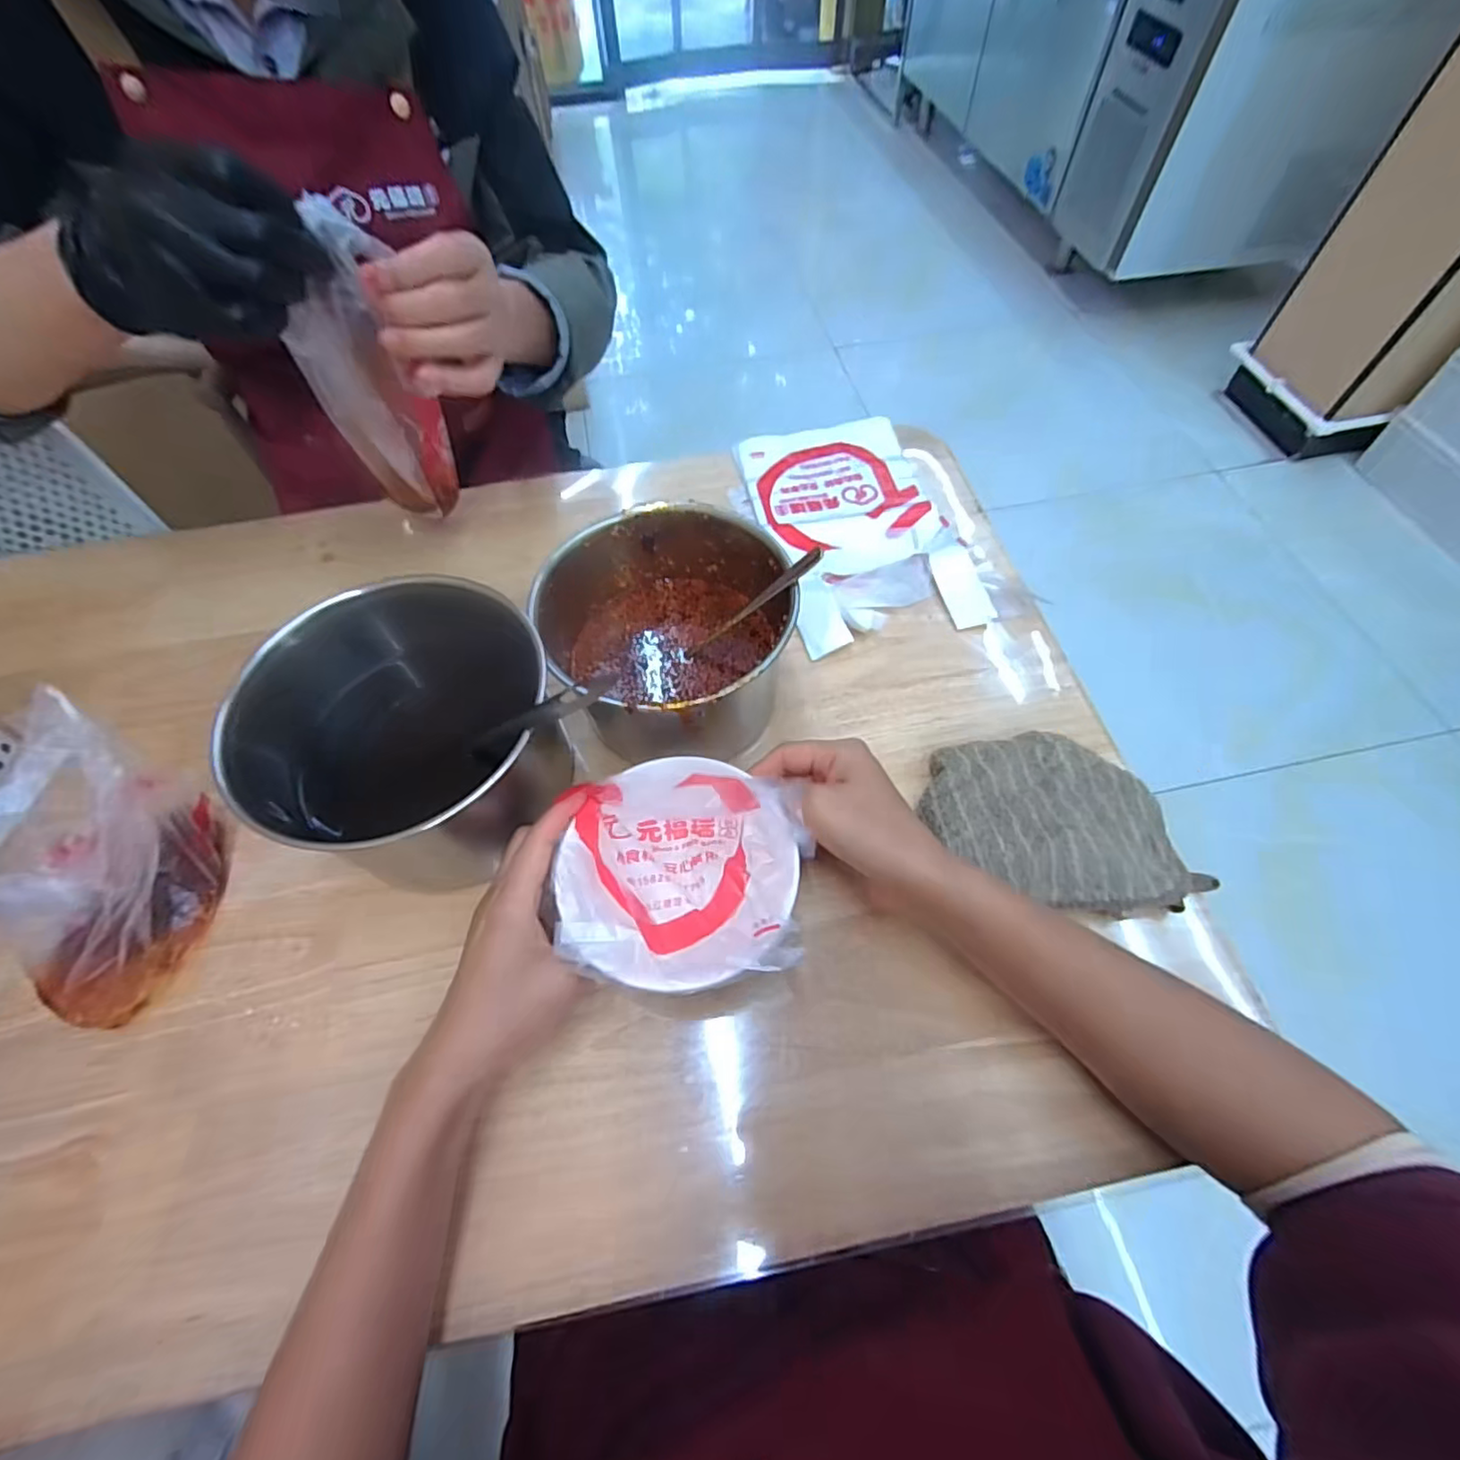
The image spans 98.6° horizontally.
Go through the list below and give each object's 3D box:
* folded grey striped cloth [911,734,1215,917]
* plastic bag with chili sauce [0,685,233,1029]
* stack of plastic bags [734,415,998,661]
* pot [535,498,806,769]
[{"bbox_3d":[0.203,0.054,0.393,0.152,0.034,0.107,9,61,7],"label":"folded grey striped cloth"},{"bbox_3d":[-0.355,0.081,0.350,0.067,0.117,0.141,14,61,10],"label":"plastic bag with chili sauce"},{"bbox_3d":[0.106,-0.182,0.540,0.151,0.018,0.253,-12,60,-5],"label":"stack of plastic bags"},{"bbox_3d":[-0.037,-0.060,0.428,0.163,0.102,0.154,-1,60,1],"label":"pot"}]

